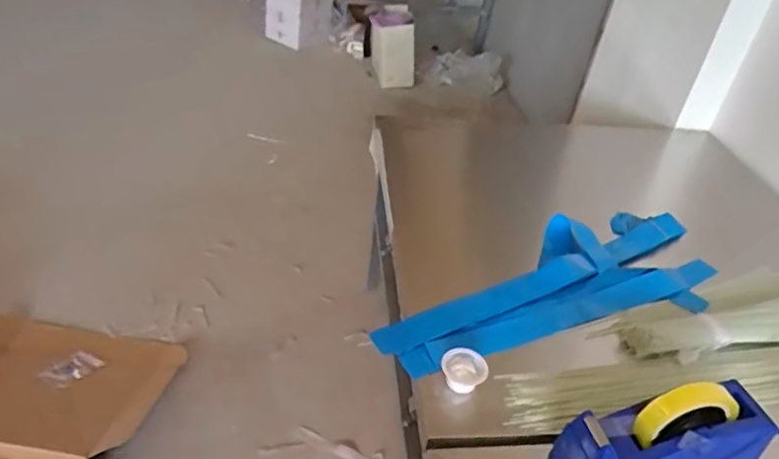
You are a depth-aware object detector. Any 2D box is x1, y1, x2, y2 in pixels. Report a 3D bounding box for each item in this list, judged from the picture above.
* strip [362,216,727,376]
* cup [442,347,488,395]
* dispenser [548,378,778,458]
[{"bbox_3d":[0.243,0.074,0.868,0.574,0.025,0.205,-13,40,-23],"label":"strip"},{"bbox_3d":[0.091,0.174,0.709,0.053,0.037,0.048,9,36,5],"label":"cup"},{"bbox_3d":[0.283,0.217,0.595,0.202,0.127,0.067,-4,37,-13],"label":"dispenser"}]

